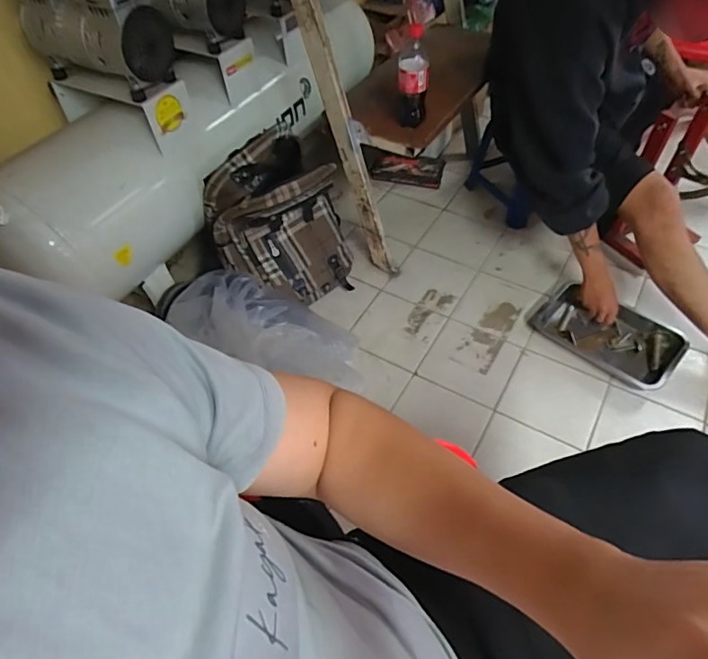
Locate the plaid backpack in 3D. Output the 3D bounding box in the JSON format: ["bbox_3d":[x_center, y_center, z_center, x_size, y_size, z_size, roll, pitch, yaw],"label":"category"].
[{"bbox_3d":[-0.175,-0.254,1.190,0.313,0.337,0.232,-13,52,-8],"label":"plaid backpack"}]

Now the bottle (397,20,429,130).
[{"bbox_3d":[0.120,-0.506,1.029,0.061,0.207,0.051,3,52,5],"label":"bottle"}]

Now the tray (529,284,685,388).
[{"bbox_3d":[0.608,0.001,1.202,0.325,0.051,0.196,36,61,26],"label":"tray"}]

